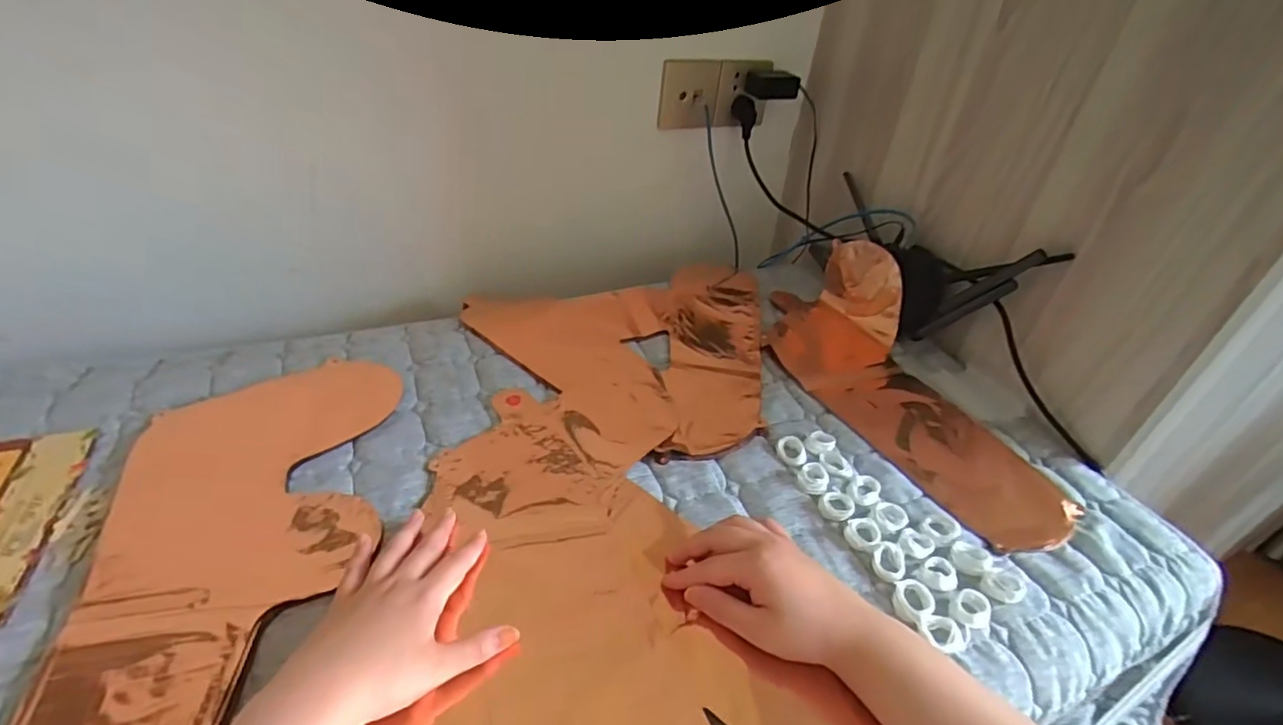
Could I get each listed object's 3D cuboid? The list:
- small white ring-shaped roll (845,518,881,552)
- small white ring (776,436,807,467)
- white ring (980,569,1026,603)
[{"bbox_3d":[0.191,0.145,0.507,0.028,0.009,0.034,30,45,27],"label":"small white ring-shaped roll"},{"bbox_3d":[0.147,0.086,0.579,0.028,0.010,0.032,9,39,4],"label":"small white ring"},{"bbox_3d":[0.291,0.179,0.474,0.028,0.010,0.028,3,39,-2],"label":"white ring"}]

